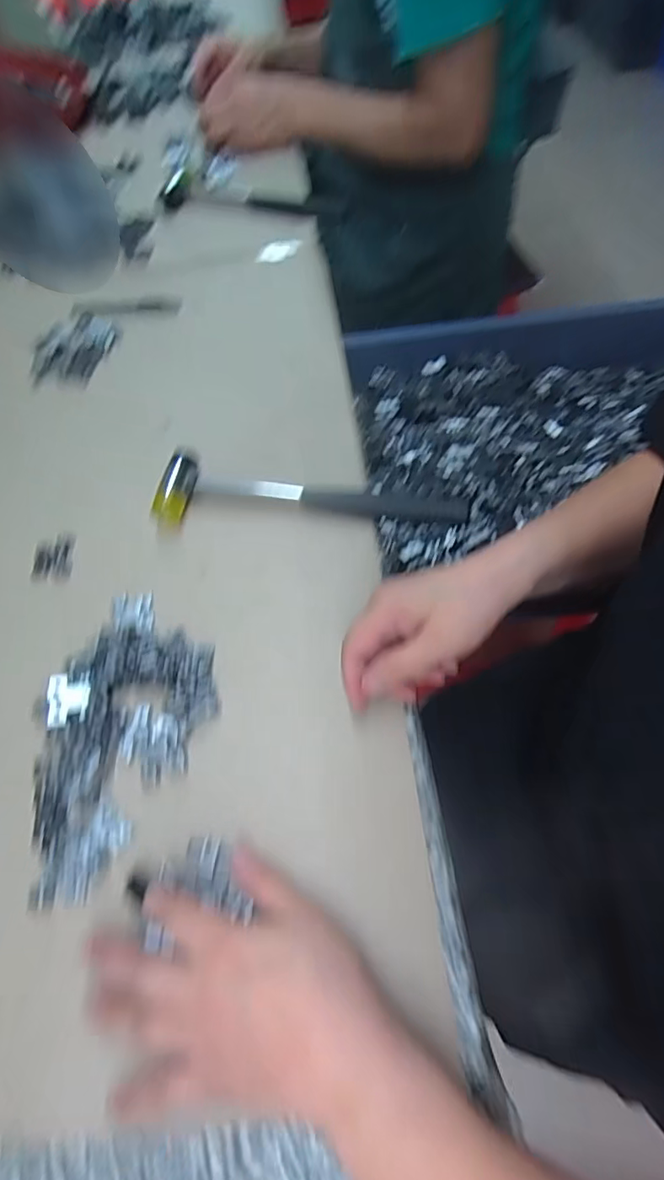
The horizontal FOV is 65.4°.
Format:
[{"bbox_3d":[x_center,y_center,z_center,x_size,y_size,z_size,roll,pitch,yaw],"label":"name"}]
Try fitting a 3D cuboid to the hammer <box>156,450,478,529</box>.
[{"bbox_3d":[-0.019,-0.079,0.415,0.242,0.030,0.058,0,62,7],"label":"hammer"}]

